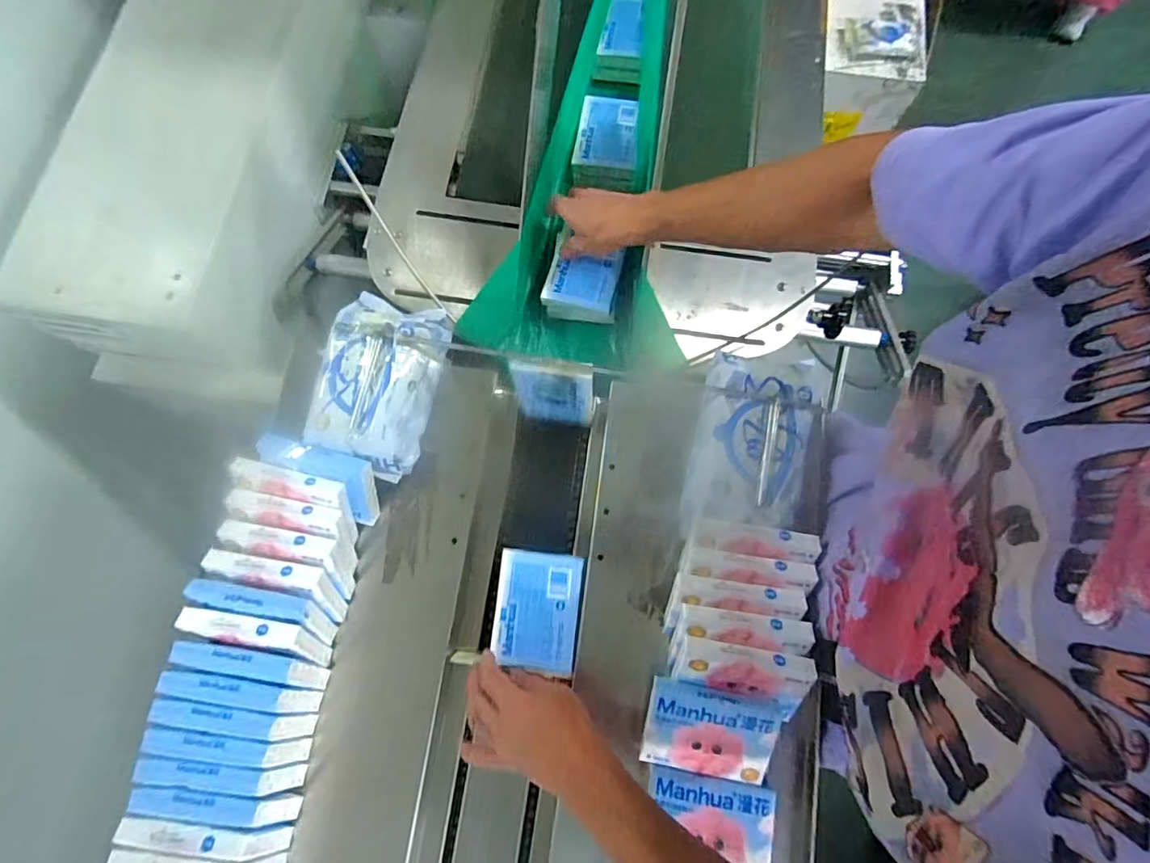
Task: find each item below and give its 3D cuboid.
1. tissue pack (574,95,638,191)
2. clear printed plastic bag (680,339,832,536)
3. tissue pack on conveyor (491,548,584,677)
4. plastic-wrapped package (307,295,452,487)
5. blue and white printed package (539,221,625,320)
[{"bbox_3d":[0.044,-0.414,0.758,0.087,0.038,0.128,7,77,0],"label":"tissue pack"},{"bbox_3d":[0.177,0.004,0.525,0.107,0.029,0.198,18,77,3],"label":"clear printed plastic bag"},{"bbox_3d":[-0.040,0.187,0.560,0.088,0.027,0.115,6,77,0],"label":"tissue pack on conveyor"},{"bbox_3d":[-0.213,-0.057,0.575,0.115,0.050,0.191,13,77,2],"label":"plastic-wrapped package"},{"bbox_3d":[0.011,-0.194,0.676,0.090,0.042,0.098,15,77,2],"label":"blue and white printed package"}]

